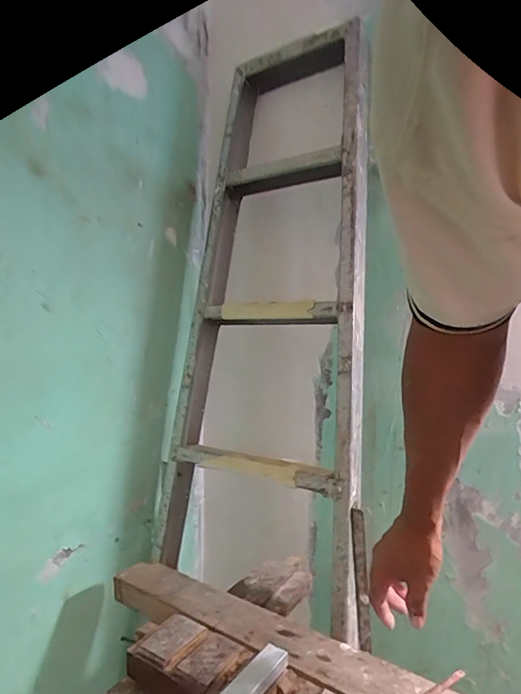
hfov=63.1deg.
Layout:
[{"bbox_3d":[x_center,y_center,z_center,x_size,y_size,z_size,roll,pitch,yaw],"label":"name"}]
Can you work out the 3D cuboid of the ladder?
[{"bbox_3d":[0.002,-0.106,0.989,0.464,1.300,0.093,-4,-12,33],"label":"ladder"}]

